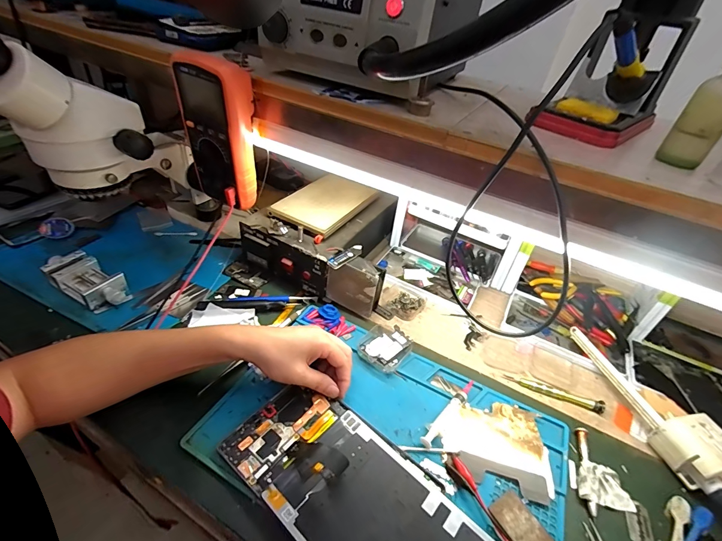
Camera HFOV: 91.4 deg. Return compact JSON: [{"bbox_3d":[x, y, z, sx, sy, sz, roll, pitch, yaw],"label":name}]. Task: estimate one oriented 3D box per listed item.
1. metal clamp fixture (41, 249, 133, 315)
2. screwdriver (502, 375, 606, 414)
[{"bbox_3d":[-0.396,0.015,0.512,0.119,0.034,0.056,22,41,16],"label":"metal clamp fixture"},{"bbox_3d":[0.259,0.162,0.472,0.125,0.013,0.016,15,40,9],"label":"screwdriver"}]

